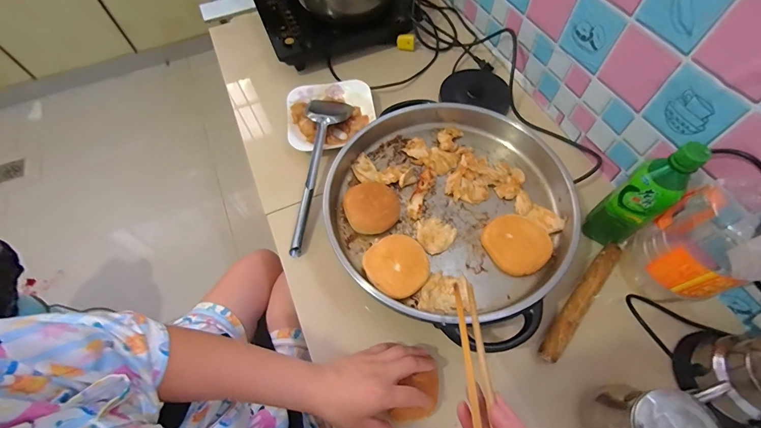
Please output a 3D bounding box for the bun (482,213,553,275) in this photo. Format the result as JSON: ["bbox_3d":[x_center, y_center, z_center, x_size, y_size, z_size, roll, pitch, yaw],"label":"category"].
[{"bbox_3d":[0.197,0.042,0.489,0.083,0.024,0.089,-1,61,1],"label":"bun"}]

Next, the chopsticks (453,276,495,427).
[{"bbox_3d":[0.081,0.142,0.282,0.020,0.016,0.241,4,32,4],"label":"chopsticks"}]

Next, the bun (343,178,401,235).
[{"bbox_3d":[-0.014,-0.013,0.521,0.078,0.025,0.082,-1,61,1],"label":"bun"}]

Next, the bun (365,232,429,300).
[{"bbox_3d":[0.024,0.072,0.480,0.084,0.023,0.088,-1,61,1],"label":"bun"}]

